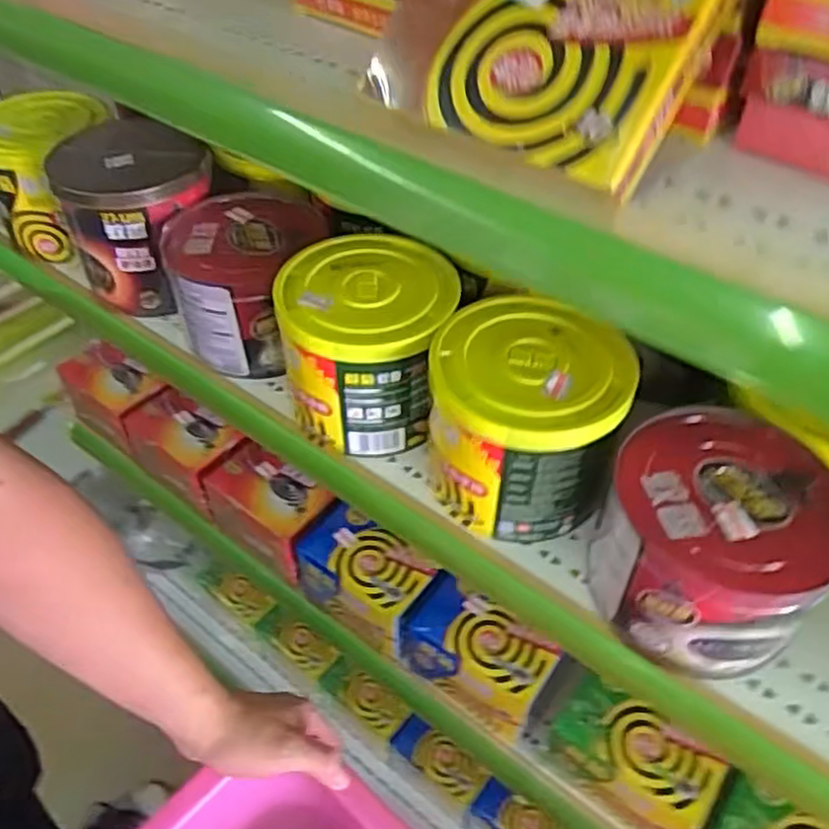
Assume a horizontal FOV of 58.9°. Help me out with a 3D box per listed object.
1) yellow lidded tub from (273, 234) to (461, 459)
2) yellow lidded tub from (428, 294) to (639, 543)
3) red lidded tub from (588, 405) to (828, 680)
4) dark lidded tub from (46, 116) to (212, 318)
[{"bbox_3d":[-0.034,-0.053,0.569,0.126,0.112,0.124,-6,48,-4],"label":"yellow lidded tub"},{"bbox_3d":[0.077,0.003,0.518,0.128,0.114,0.126,-1,48,1],"label":"yellow lidded tub"},{"bbox_3d":[0.183,0.078,0.460,0.126,0.096,0.134,-1,48,1],"label":"red lidded tub"},{"bbox_3d":[-0.242,-0.177,0.663,0.123,0.129,0.132,-14,49,-11],"label":"dark lidded tub"}]

